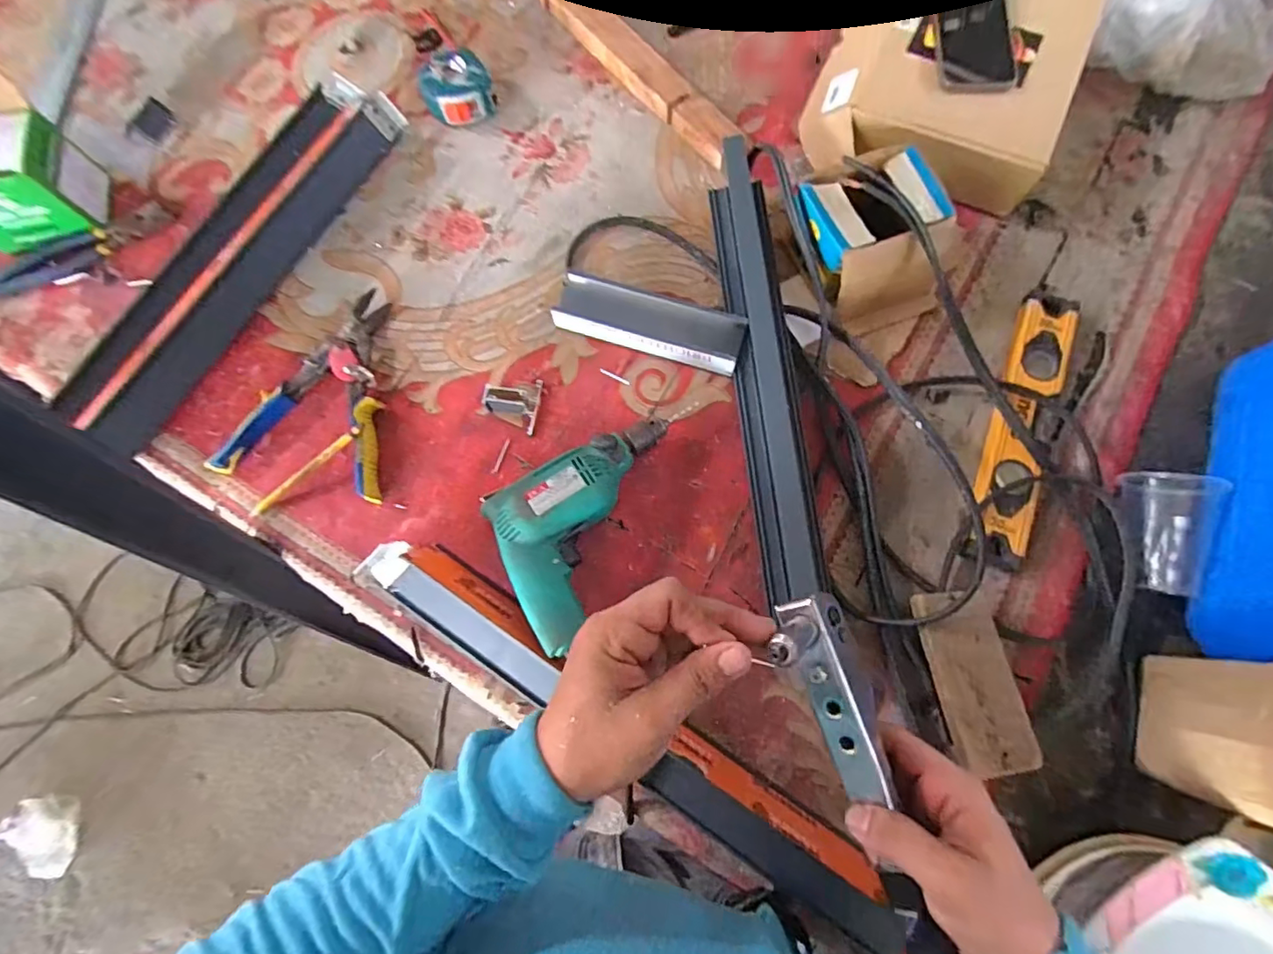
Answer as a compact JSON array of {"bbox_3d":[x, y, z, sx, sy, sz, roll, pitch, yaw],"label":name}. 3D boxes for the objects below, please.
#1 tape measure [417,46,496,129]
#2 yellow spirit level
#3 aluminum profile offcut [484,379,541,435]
[{"bbox_3d":[-0.214,-0.462,0.677,0.082,0.043,0.088,-19,74,-5],"label":"tape measure"},{"bbox_3d":[0.384,-0.056,0.566,0.059,0.026,0.294,20,75,6],"label":"yellow spirit level"},{"bbox_3d":[-0.126,-0.077,0.575,0.051,0.027,0.052,7,74,3],"label":"aluminum profile offcut"}]

